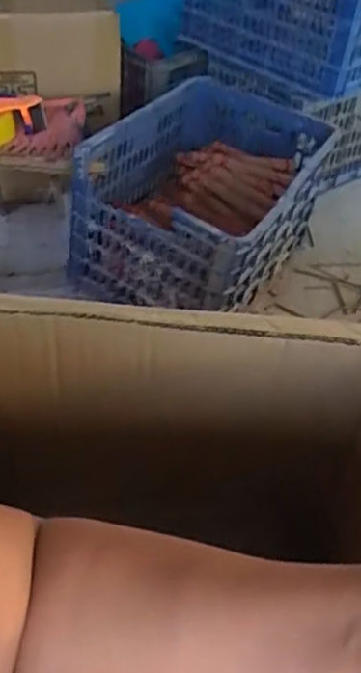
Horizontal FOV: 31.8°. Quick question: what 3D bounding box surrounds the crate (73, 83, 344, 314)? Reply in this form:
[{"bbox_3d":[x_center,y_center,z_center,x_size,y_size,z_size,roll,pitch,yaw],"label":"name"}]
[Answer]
[{"bbox_3d":[0.072,-0.298,1.249,0.352,0.238,0.537,24,47,18],"label":"crate"}]

